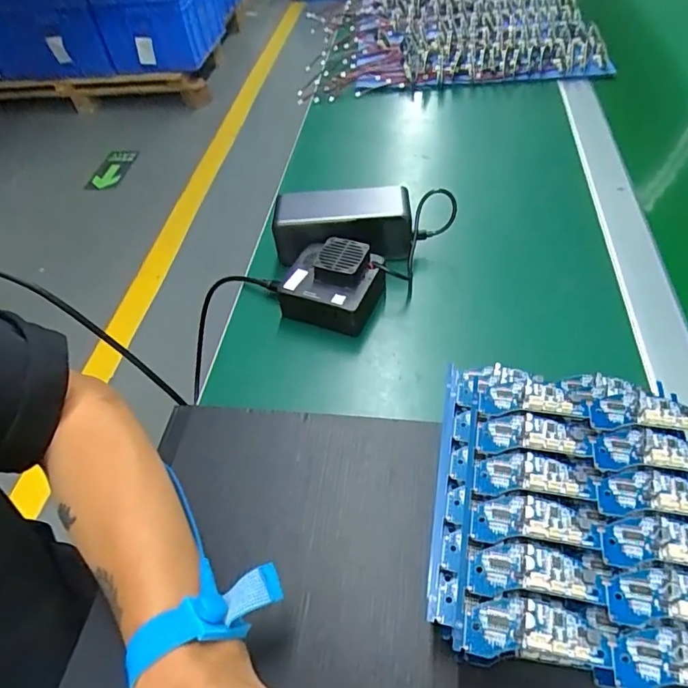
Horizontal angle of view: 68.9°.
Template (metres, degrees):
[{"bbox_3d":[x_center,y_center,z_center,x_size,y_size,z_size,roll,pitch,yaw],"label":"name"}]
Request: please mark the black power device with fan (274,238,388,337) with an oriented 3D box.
[{"bbox_3d":[-0.009,-0.053,0.452,0.085,0.055,0.074,15,54,18],"label":"black power device with fan"}]

